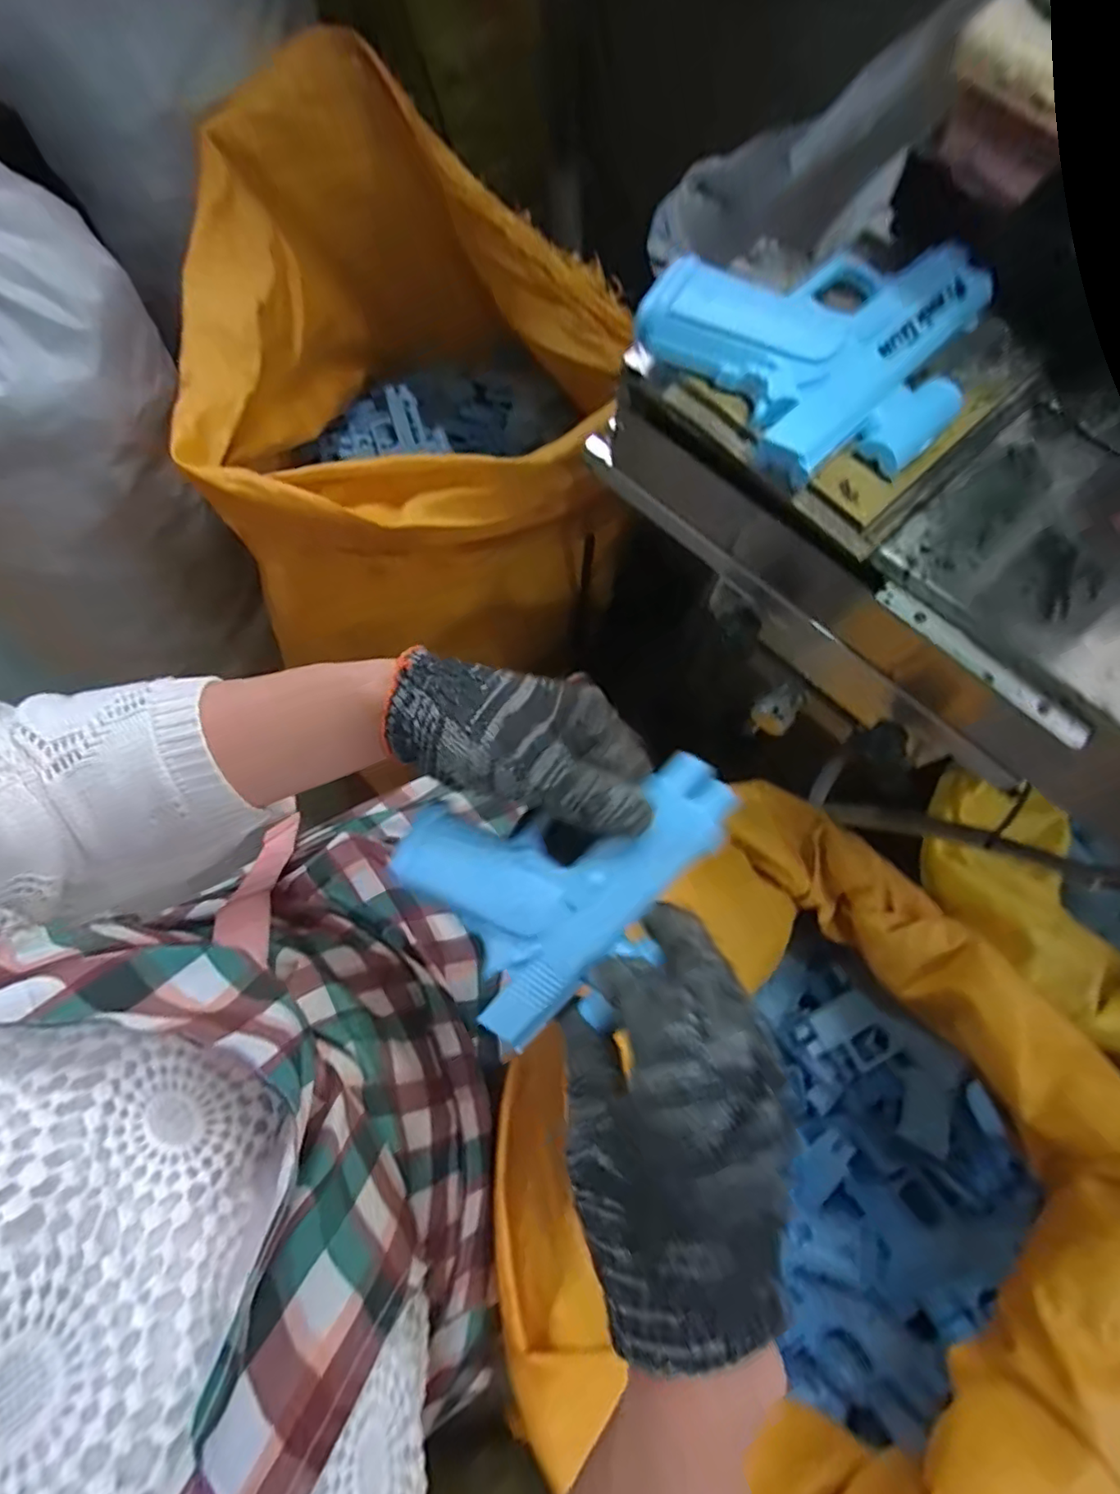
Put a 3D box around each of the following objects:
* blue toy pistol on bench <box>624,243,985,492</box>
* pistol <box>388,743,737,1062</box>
[{"bbox_3d":[0.120,-0.175,0.253,0.133,0.017,0.117,-36,79,-10],"label":"blue toy pistol on bench"},{"bbox_3d":[-0.003,0.045,0.272,0.140,0.028,0.100,-46,75,2],"label":"pistol"}]

